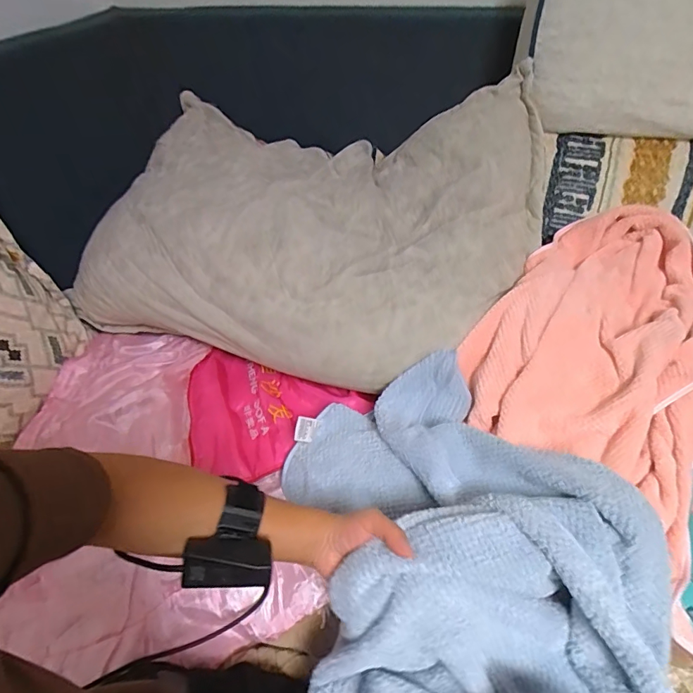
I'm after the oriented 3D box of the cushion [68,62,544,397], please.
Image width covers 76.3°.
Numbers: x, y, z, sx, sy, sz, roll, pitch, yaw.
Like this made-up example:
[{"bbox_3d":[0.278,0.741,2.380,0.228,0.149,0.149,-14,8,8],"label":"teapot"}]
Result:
[{"bbox_3d":[-0.073,-0.215,0.745,0.735,0.249,0.457,17,49,19],"label":"cushion"}]

